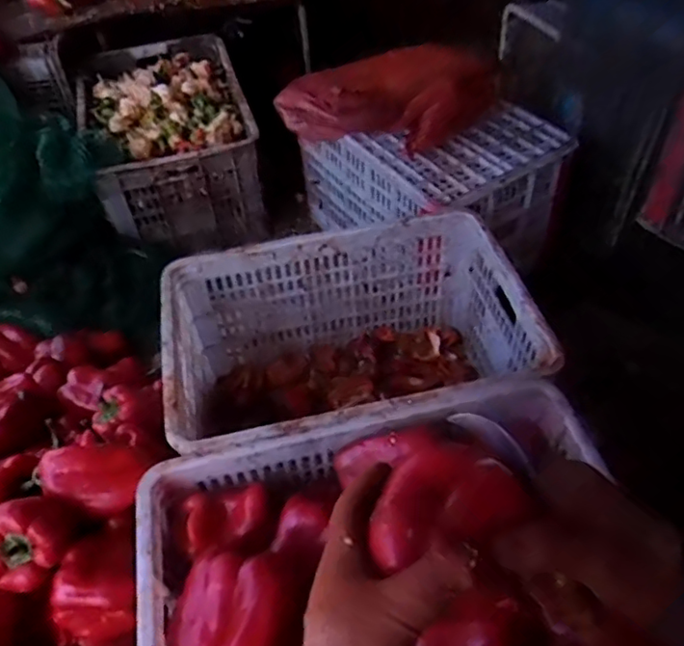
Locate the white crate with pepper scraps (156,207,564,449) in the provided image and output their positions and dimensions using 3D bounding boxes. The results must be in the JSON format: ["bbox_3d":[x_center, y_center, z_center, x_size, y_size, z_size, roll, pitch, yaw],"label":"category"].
[{"bbox_3d":[0.013,0.078,0.964,0.508,0.301,0.355,-12,49,-7],"label":"white crate with pepper scraps"}]

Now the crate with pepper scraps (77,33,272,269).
[{"bbox_3d":[-0.377,-0.410,1.358,0.319,0.252,0.476,-16,49,-10],"label":"crate with pepper scraps"}]

